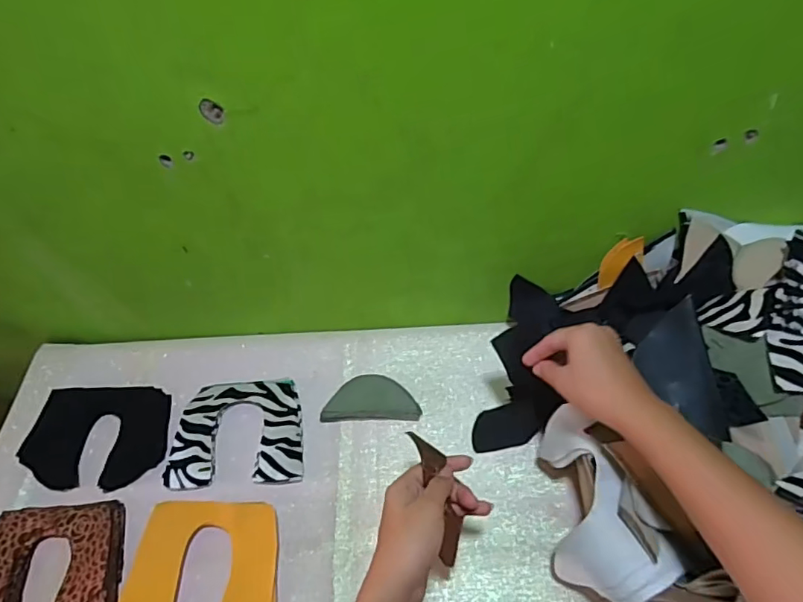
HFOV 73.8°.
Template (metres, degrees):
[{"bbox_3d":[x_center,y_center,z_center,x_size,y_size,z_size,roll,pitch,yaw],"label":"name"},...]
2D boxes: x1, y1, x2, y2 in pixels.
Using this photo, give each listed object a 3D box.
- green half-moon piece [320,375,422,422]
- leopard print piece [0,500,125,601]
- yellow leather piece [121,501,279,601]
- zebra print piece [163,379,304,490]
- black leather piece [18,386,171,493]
[{"bbox_3d":[-0.036,0.116,0.644,0.113,0.005,0.058,-2,55,3],"label":"green half-moon piece"},{"bbox_3d":[-0.368,0.278,0.545,0.154,0.022,0.129,-10,55,-3],"label":"leopard print piece"},{"bbox_3d":[-0.196,0.265,0.531,0.153,0.021,0.125,-1,55,4],"label":"yellow leather piece"},{"bbox_3d":[-0.192,0.153,0.626,0.153,0.011,0.128,-6,55,0],"label":"zebra print piece"},{"bbox_3d":[-0.359,0.161,0.636,0.161,0.010,0.120,1,61,-1],"label":"black leather piece"}]

